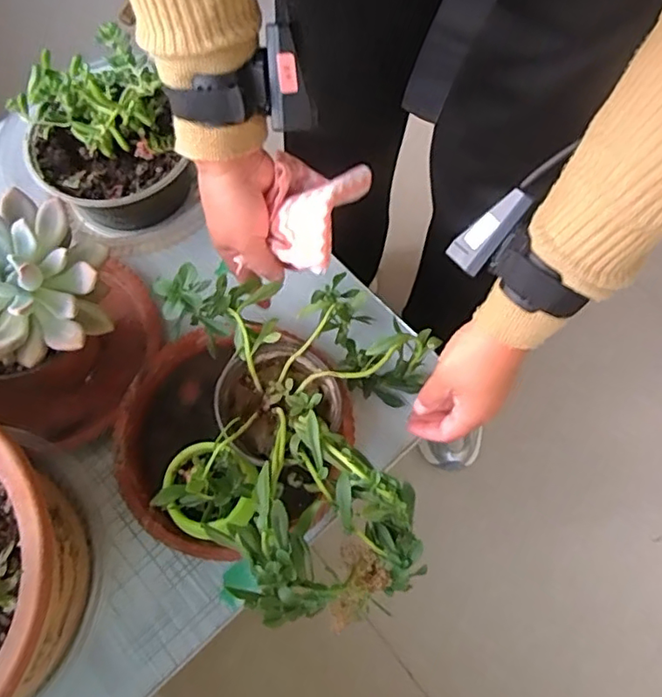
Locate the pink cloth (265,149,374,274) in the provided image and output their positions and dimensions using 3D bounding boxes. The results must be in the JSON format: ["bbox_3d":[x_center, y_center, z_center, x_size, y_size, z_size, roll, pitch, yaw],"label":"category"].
[{"bbox_3d":[-0.018,-0.115,0.464,0.078,0.052,0.091,25,71,9],"label":"pink cloth"}]

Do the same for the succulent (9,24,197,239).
[{"bbox_3d":[-0.226,-0.214,0.591,0.157,0.123,0.185,-26,71,-10],"label":"succulent"}]

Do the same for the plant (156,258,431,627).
[{"bbox_3d":[-0.030,0.072,0.479,0.200,0.114,0.271,-1,69,-1],"label":"plant"}]

